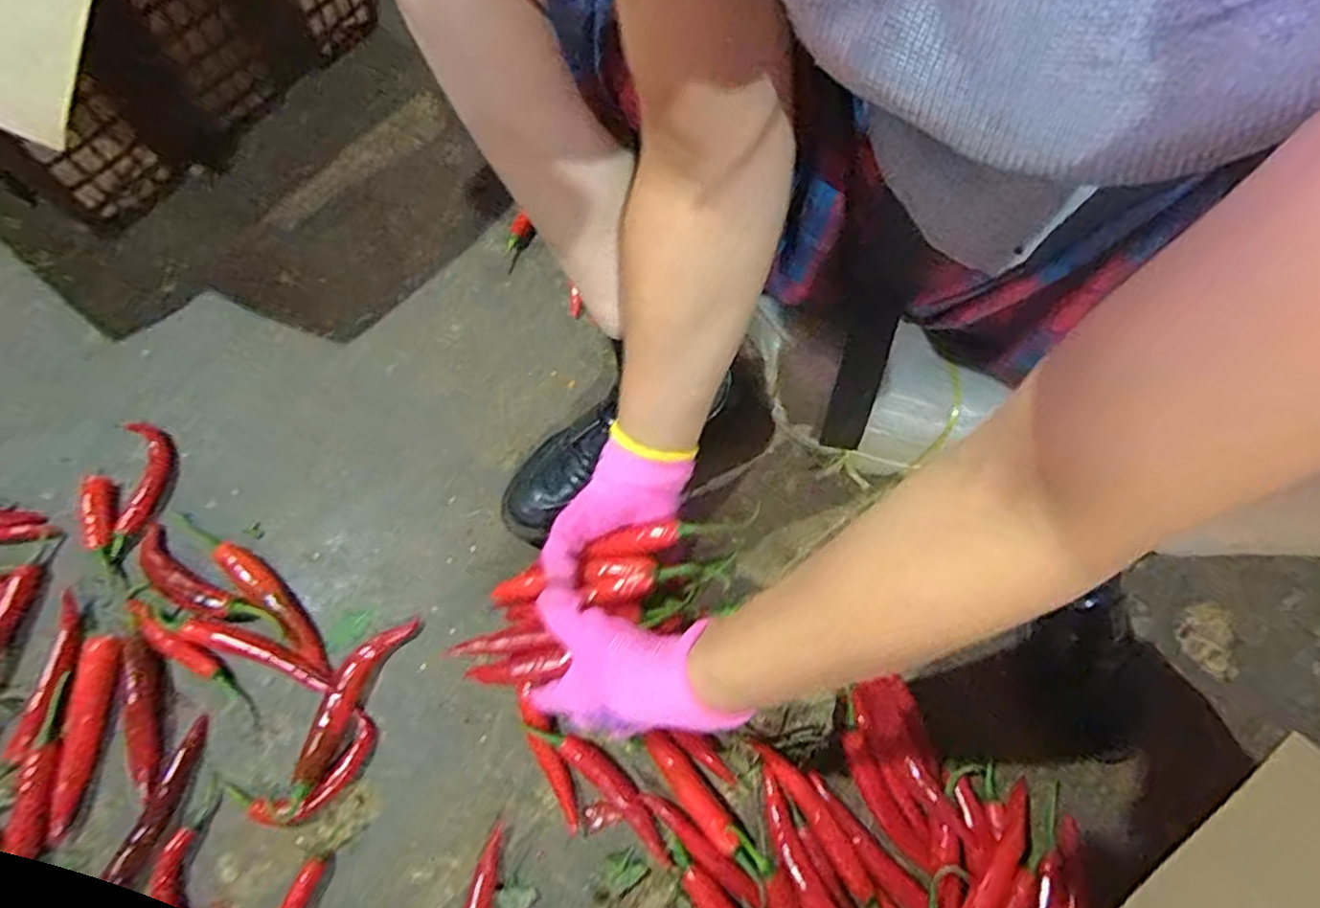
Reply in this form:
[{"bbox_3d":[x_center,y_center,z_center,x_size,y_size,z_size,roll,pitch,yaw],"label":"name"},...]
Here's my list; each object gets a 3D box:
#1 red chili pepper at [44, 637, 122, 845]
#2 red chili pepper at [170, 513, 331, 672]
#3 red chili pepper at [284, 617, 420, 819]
[{"bbox_3d":[-0.442,0.214,0.505,0.026,0.020,0.143,0,68,-2],"label":"red chili pepper"},{"bbox_3d":[-0.336,0.105,0.550,0.195,0.014,0.026,38,72,13],"label":"red chili pepper"},{"bbox_3d":[-0.247,0.194,0.516,0.033,0.020,0.151,24,69,8],"label":"red chili pepper"}]

